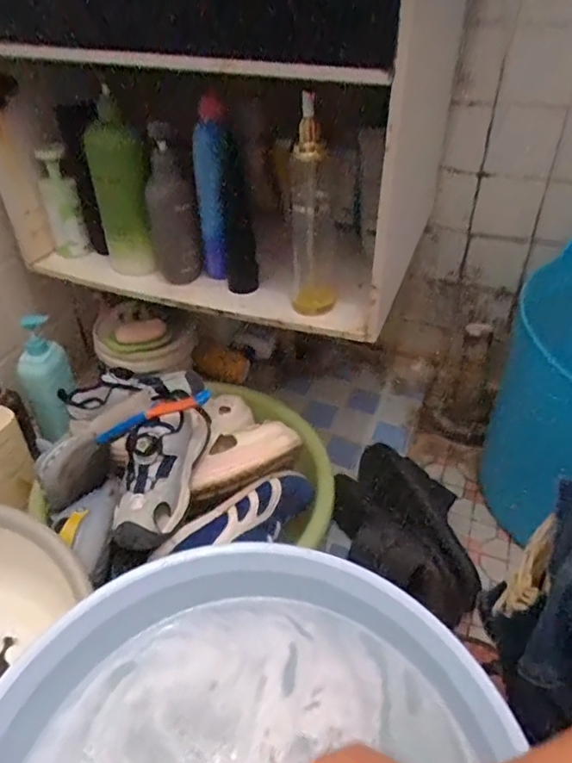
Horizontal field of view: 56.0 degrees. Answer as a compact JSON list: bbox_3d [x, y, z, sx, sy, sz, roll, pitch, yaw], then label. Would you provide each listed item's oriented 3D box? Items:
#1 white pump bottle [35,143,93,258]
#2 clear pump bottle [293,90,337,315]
[{"bbox_3d":[-0.346,-0.273,0.826,0.049,0.164,0.041,-23,44,-24],"label":"white pump bottle"},{"bbox_3d":[0.033,-0.204,0.673,0.053,0.250,0.051,-4,39,-2],"label":"clear pump bottle"}]

